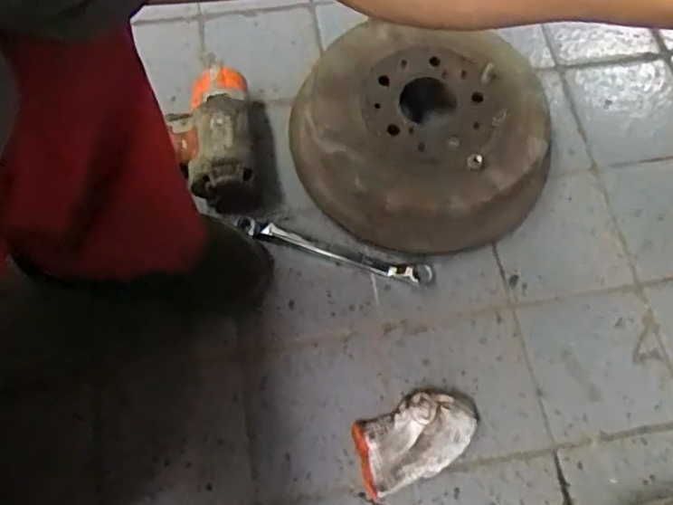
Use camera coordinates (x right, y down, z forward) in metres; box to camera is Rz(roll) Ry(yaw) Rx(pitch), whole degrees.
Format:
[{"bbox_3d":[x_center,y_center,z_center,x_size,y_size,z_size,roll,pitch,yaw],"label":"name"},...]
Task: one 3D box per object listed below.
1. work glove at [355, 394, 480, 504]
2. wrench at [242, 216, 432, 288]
[{"bbox_3d":[0.082,0.183,0.640,0.130,0.051,0.073,-19,67,-11],"label":"work glove"},{"bbox_3d":[-0.002,-0.001,0.736,0.226,0.014,0.023,14,65,6],"label":"wrench"}]

